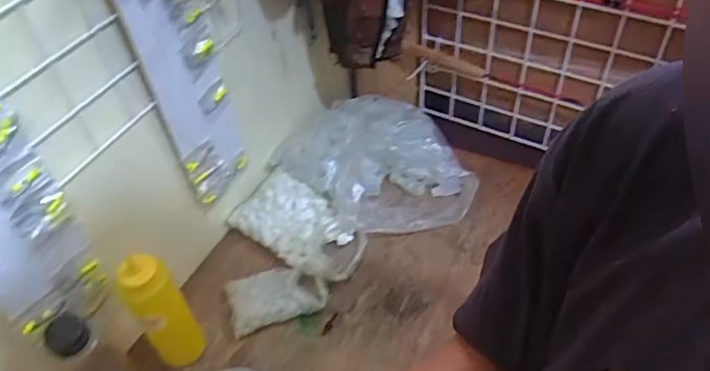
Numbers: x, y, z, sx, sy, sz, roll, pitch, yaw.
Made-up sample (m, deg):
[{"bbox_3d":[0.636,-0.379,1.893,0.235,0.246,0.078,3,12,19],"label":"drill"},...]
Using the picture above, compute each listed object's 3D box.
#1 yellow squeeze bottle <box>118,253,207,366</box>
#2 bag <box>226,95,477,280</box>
[{"bbox_3d":[-0.229,0.152,0.668,0.057,0.174,0.045,-32,52,-23],"label":"yellow squeeze bottle"},{"bbox_3d":[-0.003,-0.008,0.868,0.333,0.099,0.264,-31,52,-22],"label":"bag"}]

